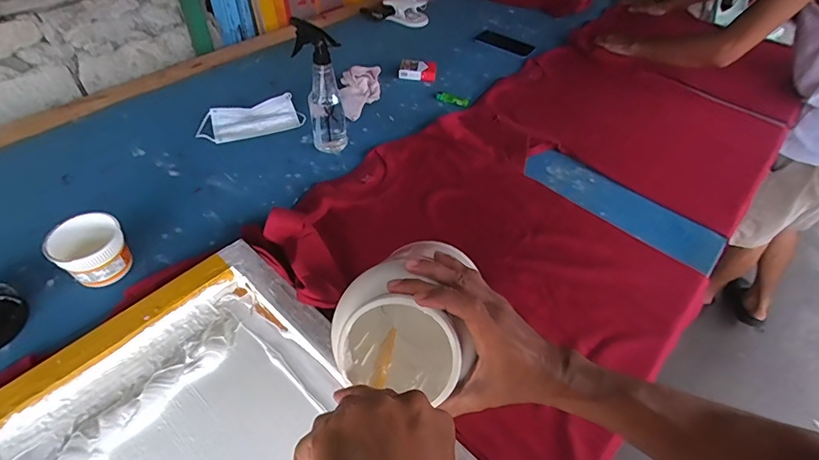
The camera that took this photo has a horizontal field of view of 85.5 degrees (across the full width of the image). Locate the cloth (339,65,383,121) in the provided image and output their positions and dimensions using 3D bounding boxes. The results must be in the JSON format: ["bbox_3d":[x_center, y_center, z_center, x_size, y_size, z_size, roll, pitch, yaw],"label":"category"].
[{"bbox_3d":[-0.116,-0.319,1.025,0.099,0.045,0.157,-1,49,-4],"label":"cloth"}]

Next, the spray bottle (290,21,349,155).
[{"bbox_3d":[-0.168,-0.279,0.852,0.082,0.235,0.094,-5,49,-7],"label":"spray bottle"}]

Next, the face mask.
[{"bbox_3d":[-0.341,-0.244,0.951,0.211,0.027,0.103,-18,52,-18],"label":"face mask"}]

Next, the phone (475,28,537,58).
[{"bbox_3d":[0.275,-0.536,1.268,0.169,0.011,0.084,34,55,24],"label":"phone"}]

